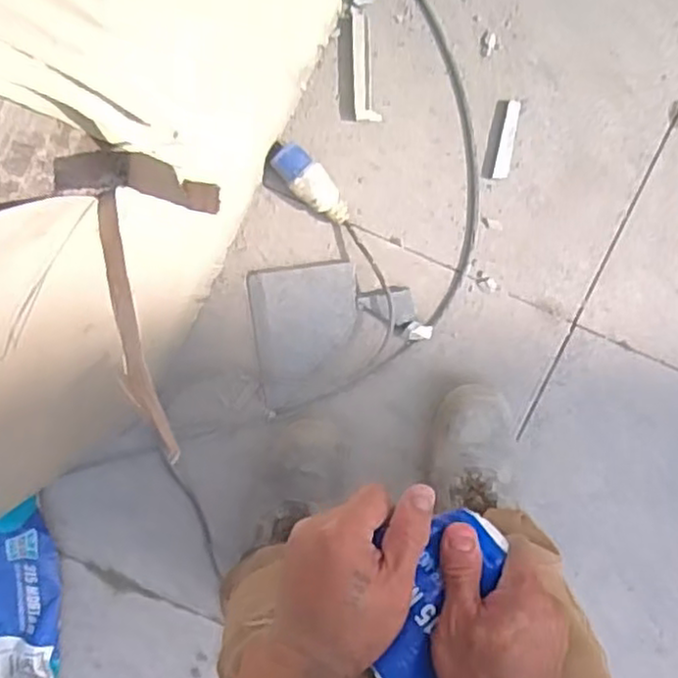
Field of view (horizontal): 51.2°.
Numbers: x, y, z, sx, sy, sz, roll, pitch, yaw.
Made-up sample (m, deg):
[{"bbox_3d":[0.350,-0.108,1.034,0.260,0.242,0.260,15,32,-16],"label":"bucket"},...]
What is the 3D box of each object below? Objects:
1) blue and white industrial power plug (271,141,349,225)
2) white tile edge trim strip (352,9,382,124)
[{"bbox_3d":[-0.034,-0.200,0.912,0.047,0.046,0.126,-43,93,7],"label":"blue and white industrial power plug"},{"bbox_3d":[0.033,-0.349,0.901,0.030,0.011,0.136,-3,98,3],"label":"white tile edge trim strip"}]

